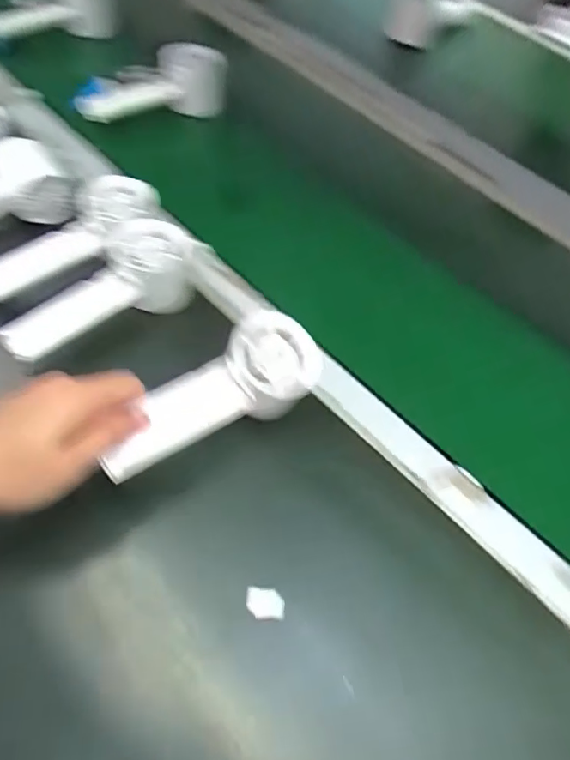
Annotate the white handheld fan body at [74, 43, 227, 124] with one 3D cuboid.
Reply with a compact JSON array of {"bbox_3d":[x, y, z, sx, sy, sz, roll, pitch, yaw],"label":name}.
[{"bbox_3d":[-0.151,-0.323,0.632,0.161,0.079,0.062,-27,63,-21],"label":"white handheld fan body"}]

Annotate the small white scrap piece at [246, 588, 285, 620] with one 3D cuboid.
[{"bbox_3d":[-0.013,0.146,0.359,0.025,0.004,0.018,5,57,-2],"label":"small white scrap piece"}]

